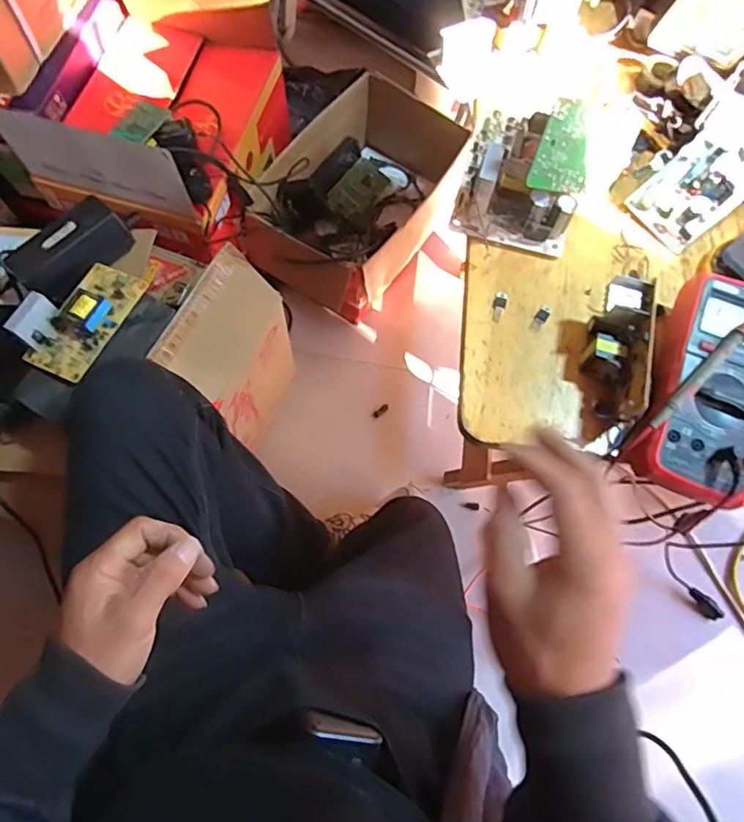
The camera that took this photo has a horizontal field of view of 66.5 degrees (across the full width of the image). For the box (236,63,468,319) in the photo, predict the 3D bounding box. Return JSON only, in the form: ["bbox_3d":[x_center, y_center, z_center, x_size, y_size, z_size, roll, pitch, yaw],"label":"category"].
[{"bbox_3d":[-0.005,-0.432,1.106,0.281,0.183,0.479,27,71,8],"label":"box"}]

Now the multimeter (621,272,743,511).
[{"bbox_3d":[0.275,-0.017,0.462,0.093,0.052,0.185,24,71,7],"label":"multimeter"}]

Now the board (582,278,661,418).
[{"bbox_3d":[0.206,-0.047,0.472,0.046,0.060,0.120,14,70,3],"label":"board"}]

